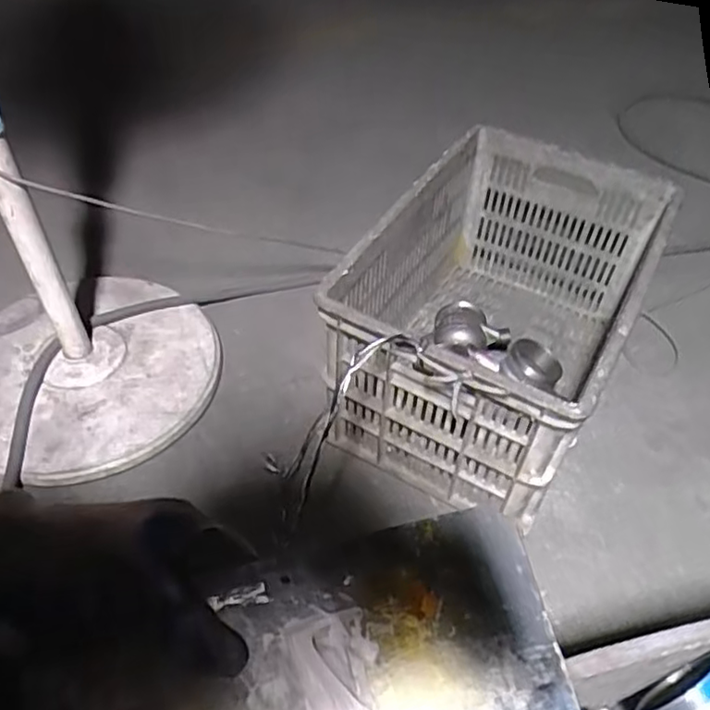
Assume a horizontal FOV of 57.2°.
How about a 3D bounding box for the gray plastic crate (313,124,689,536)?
[{"bbox_3d":[0.188,-0.047,0.879,0.309,0.263,0.467,26,53,19],"label":"gray plastic crate"}]

